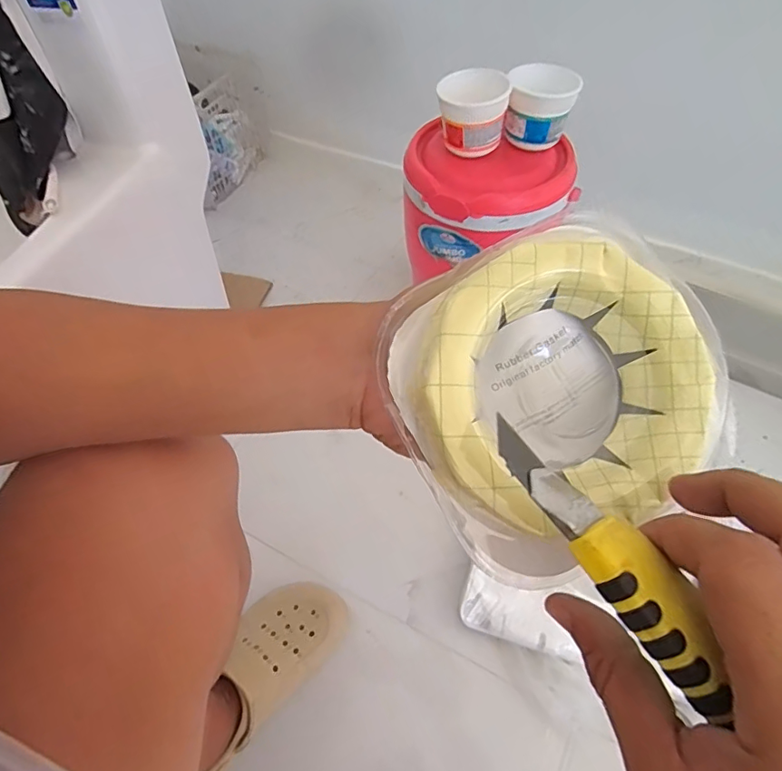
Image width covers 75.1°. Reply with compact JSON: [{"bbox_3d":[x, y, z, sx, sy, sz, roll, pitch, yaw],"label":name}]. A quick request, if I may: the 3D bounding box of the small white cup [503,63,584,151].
[{"bbox_3d":[0.196,-0.369,0.673,0.086,0.070,0.084,0,56,1],"label":"small white cup"}]

